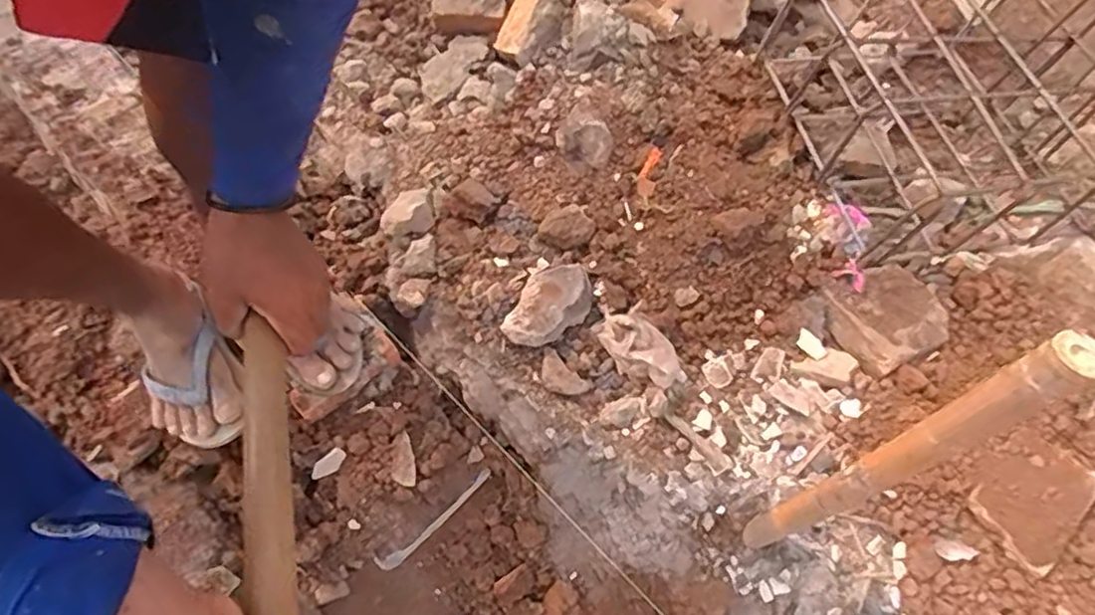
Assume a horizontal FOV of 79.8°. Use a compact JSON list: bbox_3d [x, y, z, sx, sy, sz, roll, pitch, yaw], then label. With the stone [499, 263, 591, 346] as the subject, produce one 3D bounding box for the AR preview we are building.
[{"bbox_3d":[0.003,-0.004,0.912,0.145,0.038,0.097,-40,73,-19],"label":"stone"}]

